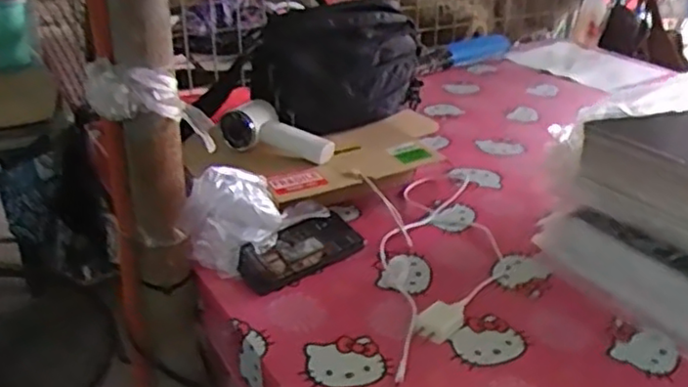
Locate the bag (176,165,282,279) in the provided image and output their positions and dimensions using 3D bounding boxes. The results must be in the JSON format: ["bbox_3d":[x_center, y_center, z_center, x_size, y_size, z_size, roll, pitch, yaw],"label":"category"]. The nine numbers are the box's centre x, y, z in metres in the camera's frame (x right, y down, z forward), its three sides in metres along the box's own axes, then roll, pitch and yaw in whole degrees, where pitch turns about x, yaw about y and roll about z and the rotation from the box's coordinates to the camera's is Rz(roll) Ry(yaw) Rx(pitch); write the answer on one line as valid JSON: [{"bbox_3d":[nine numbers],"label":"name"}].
[{"bbox_3d":[-0.130,0.030,0.815,0.121,0.136,0.048,-26,38,-37],"label":"bag"}]

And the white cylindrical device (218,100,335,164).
[{"bbox_3d":[-0.096,-0.081,0.960,0.147,0.058,0.084,18,32,29],"label":"white cylindrical device"}]

